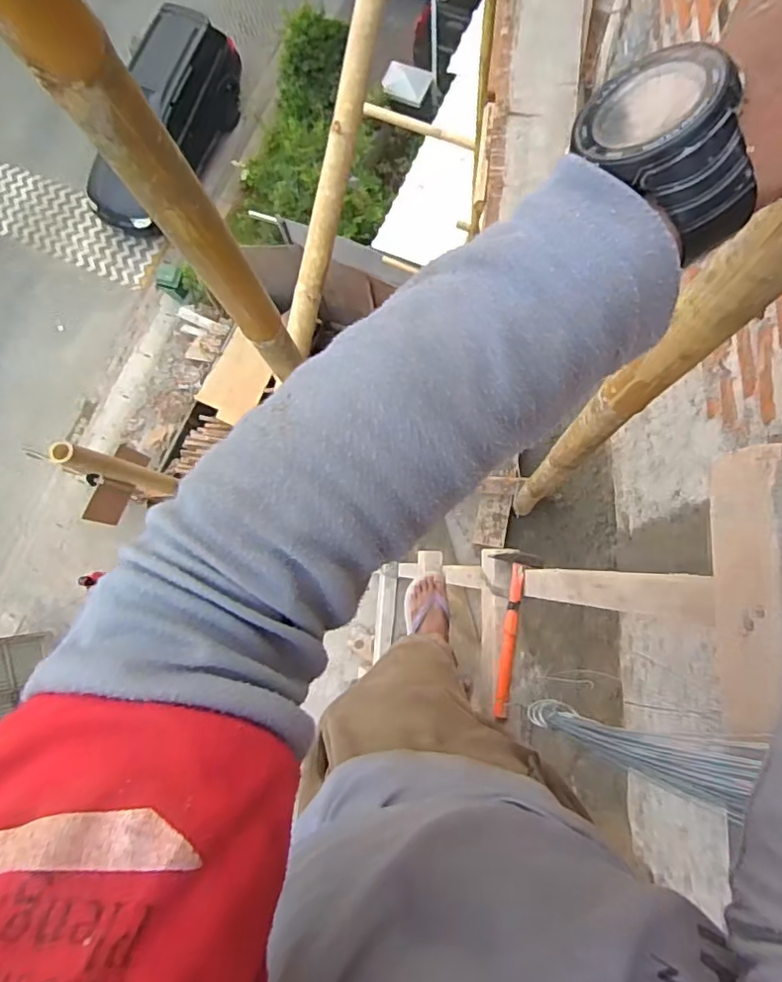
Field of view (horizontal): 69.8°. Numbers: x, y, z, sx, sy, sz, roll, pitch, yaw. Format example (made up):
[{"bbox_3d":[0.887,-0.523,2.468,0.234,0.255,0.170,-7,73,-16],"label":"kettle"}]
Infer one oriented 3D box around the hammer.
[{"bbox_3d":[0.198,0.233,0.917,0.078,0.029,0.268,6,82,6],"label":"hammer"}]

